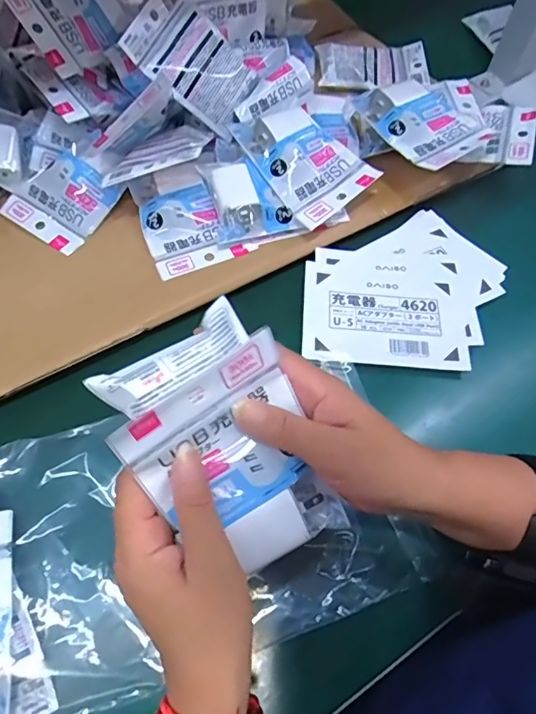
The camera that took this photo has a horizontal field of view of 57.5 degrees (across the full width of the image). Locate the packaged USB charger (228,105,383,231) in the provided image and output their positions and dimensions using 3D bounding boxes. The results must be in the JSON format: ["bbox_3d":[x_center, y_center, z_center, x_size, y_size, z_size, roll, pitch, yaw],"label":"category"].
[{"bbox_3d":[0.035,-0.199,0.488,0.094,0.026,0.128,-39,81,-20],"label":"packaged USB charger"}]

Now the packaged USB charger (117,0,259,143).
[{"bbox_3d":[-0.073,-0.311,0.508,0.127,0.025,0.102,32,80,-23],"label":"packaged USB charger"}]

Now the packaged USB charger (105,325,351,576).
[{"bbox_3d":[-0.015,0.061,0.272,0.094,0.029,0.122,-35,108,-14],"label":"packaged USB charger"}]

